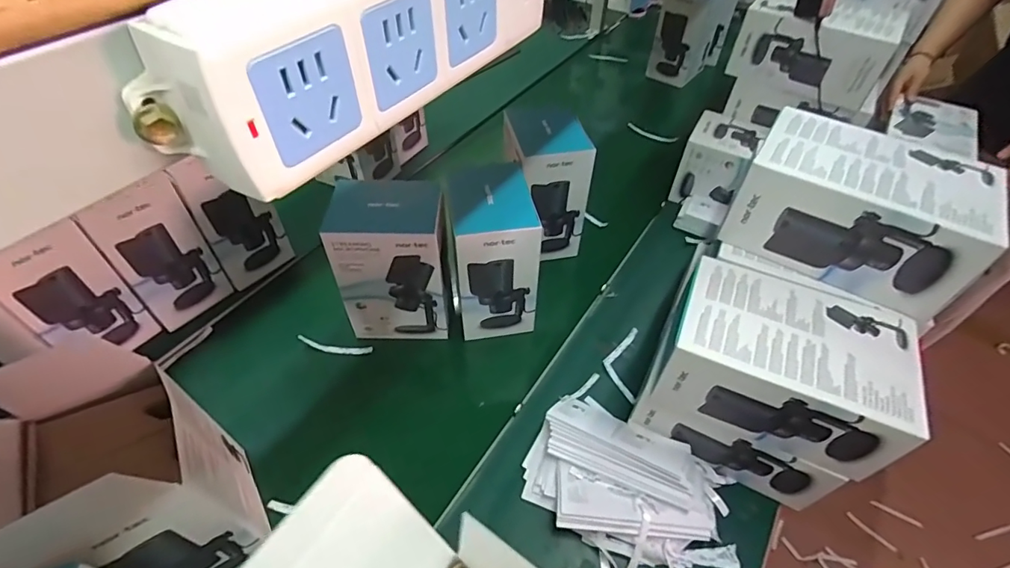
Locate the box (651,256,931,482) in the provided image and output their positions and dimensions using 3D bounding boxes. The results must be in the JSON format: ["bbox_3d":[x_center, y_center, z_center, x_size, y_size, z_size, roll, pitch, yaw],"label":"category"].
[{"bbox_3d":[0.312,0.087,0.553,0.227,0.113,0.152,21,51,16],"label":"box"}]

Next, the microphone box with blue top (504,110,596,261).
[{"bbox_3d":[0.064,-0.169,0.857,0.116,0.244,0.143,-12,50,-13],"label":"microphone box with blue top"}]

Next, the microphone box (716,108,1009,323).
[{"bbox_3d":[0.399,-0.081,0.556,0.228,0.128,0.132,31,54,23],"label":"microphone box"}]

